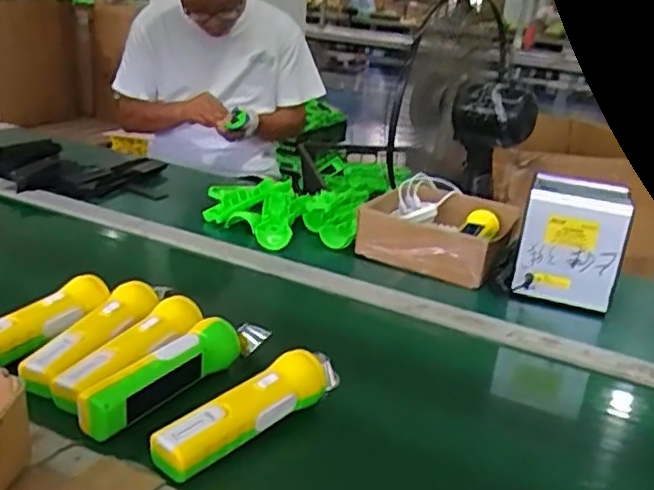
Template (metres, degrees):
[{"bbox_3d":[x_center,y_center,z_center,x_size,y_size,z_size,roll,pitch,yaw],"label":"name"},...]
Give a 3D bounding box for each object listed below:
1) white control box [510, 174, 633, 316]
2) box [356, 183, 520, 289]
[{"bbox_3d":[0.324,0.000,0.924,0.127,0.156,0.115,11,22,13],"label":"white control box"},{"bbox_3d":[0.169,-0.018,1.040,0.202,0.079,0.213,15,23,23],"label":"box"}]

